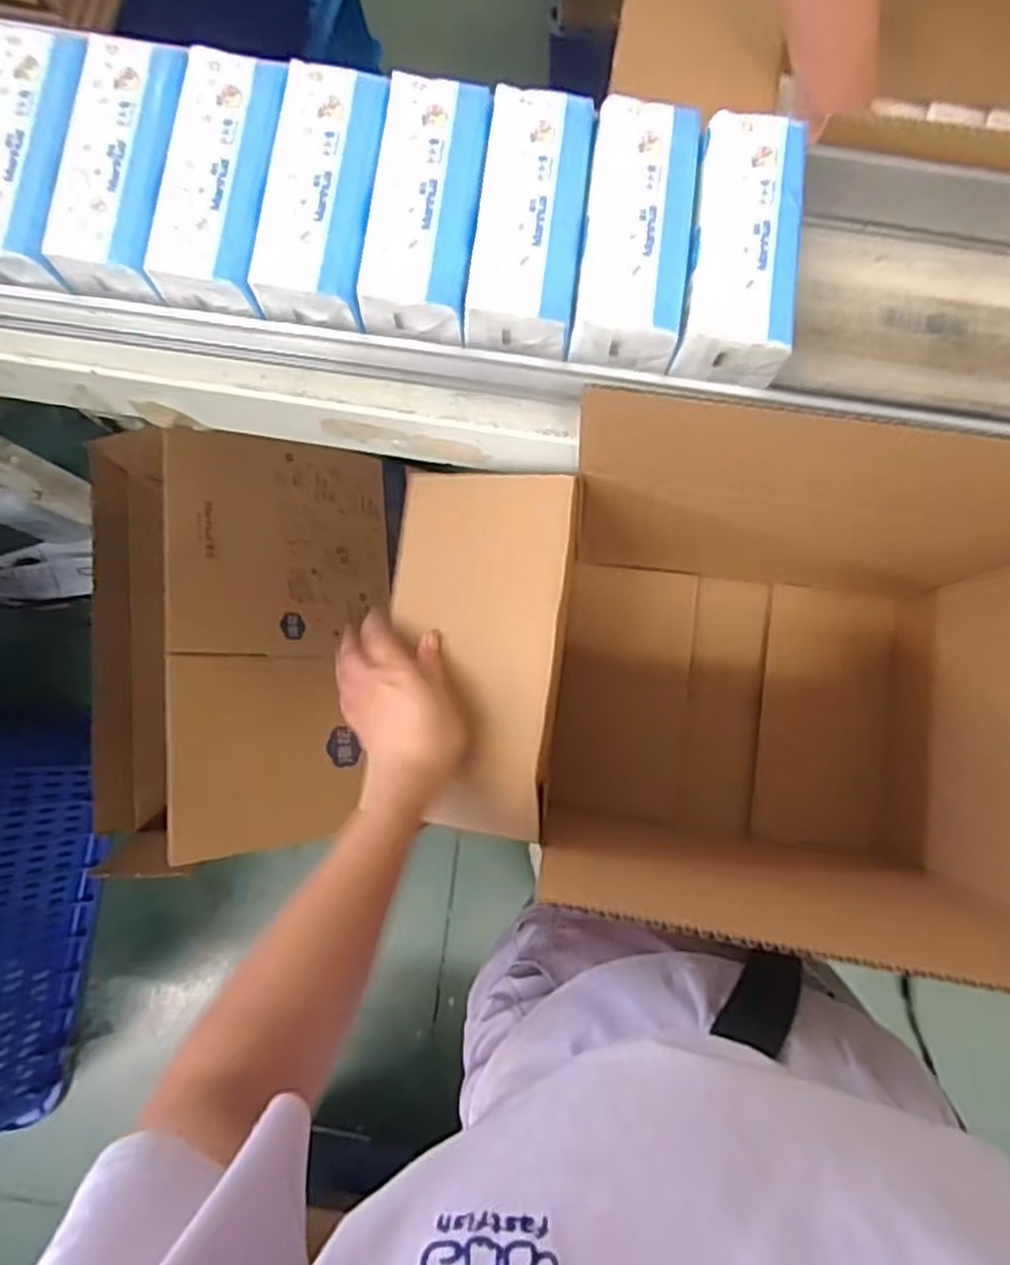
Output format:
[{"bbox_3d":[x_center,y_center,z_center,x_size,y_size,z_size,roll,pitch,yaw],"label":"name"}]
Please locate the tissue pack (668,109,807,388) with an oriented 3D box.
[{"bbox_3d":[0.138,-0.222,0.435,0.058,0.041,0.143,8,82,4],"label":"tissue pack"}]

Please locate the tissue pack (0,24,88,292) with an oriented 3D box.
[{"bbox_3d":[-0.277,-0.279,0.434,0.059,0.036,0.142,10,82,4],"label":"tissue pack"}]

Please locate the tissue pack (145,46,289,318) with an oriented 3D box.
[{"bbox_3d":[-0.161,-0.263,0.434,0.058,0.037,0.139,9,82,4],"label":"tissue pack"}]

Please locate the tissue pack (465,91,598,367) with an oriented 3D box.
[{"bbox_3d":[0.016,-0.239,0.436,0.062,0.038,0.140,7,82,4],"label":"tissue pack"}]

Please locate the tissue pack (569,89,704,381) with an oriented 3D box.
[{"bbox_3d":[0.078,-0.231,0.435,0.060,0.039,0.142,7,82,4],"label":"tissue pack"}]

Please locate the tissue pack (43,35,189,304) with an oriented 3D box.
[{"bbox_3d":[-0.220,-0.271,0.435,0.059,0.036,0.138,9,82,4],"label":"tissue pack"}]

